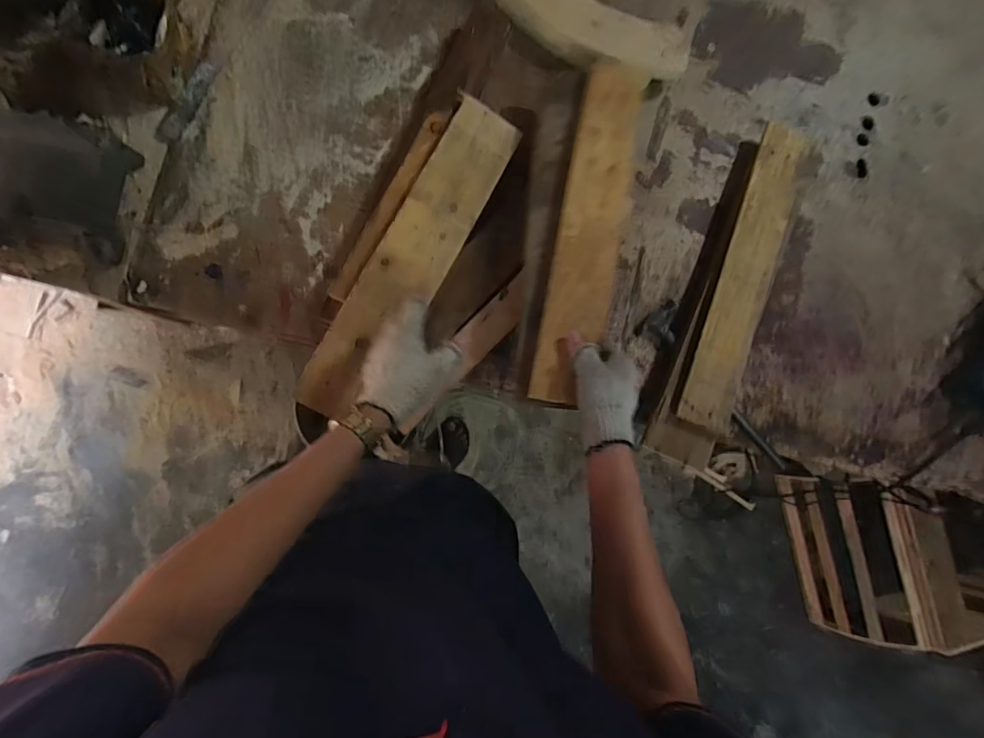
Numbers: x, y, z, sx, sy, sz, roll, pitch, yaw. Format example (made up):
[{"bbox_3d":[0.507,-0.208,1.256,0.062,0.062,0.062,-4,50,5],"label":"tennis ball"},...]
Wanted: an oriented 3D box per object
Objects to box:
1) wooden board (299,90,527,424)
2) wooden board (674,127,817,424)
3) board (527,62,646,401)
[{"bbox_3d":[-0.110,-0.155,0.619,0.097,0.024,0.471,31,83,-1],"label":"wooden board"},{"bbox_3d":[0.385,-0.149,0.684,0.081,0.037,0.494,23,80,-3],"label":"wooden board"},{"bbox_3d":[0.125,-0.181,0.572,0.081,0.021,0.460,14,77,-4],"label":"board"}]

